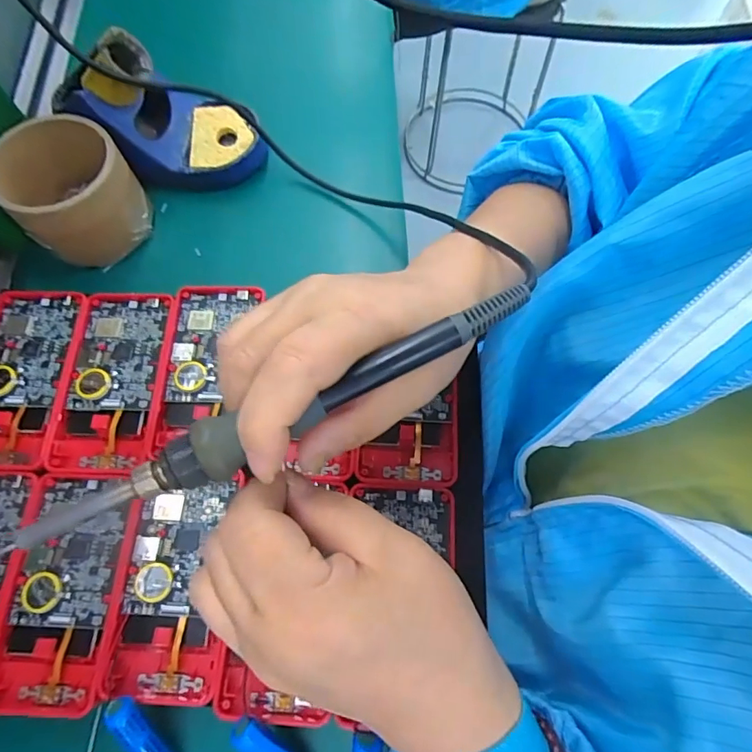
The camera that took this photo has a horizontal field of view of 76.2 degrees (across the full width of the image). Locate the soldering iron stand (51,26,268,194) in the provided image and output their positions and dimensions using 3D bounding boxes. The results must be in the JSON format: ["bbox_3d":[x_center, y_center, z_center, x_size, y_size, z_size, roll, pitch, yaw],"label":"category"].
[{"bbox_3d":[-0.162,-0.200,0.363,0.130,0.086,0.084,-17,71,-6],"label":"soldering iron stand"}]

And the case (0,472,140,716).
[{"bbox_3d":[-0.175,0.118,0.272,0.064,0.009,0.122,1,70,1],"label":"case"}]

